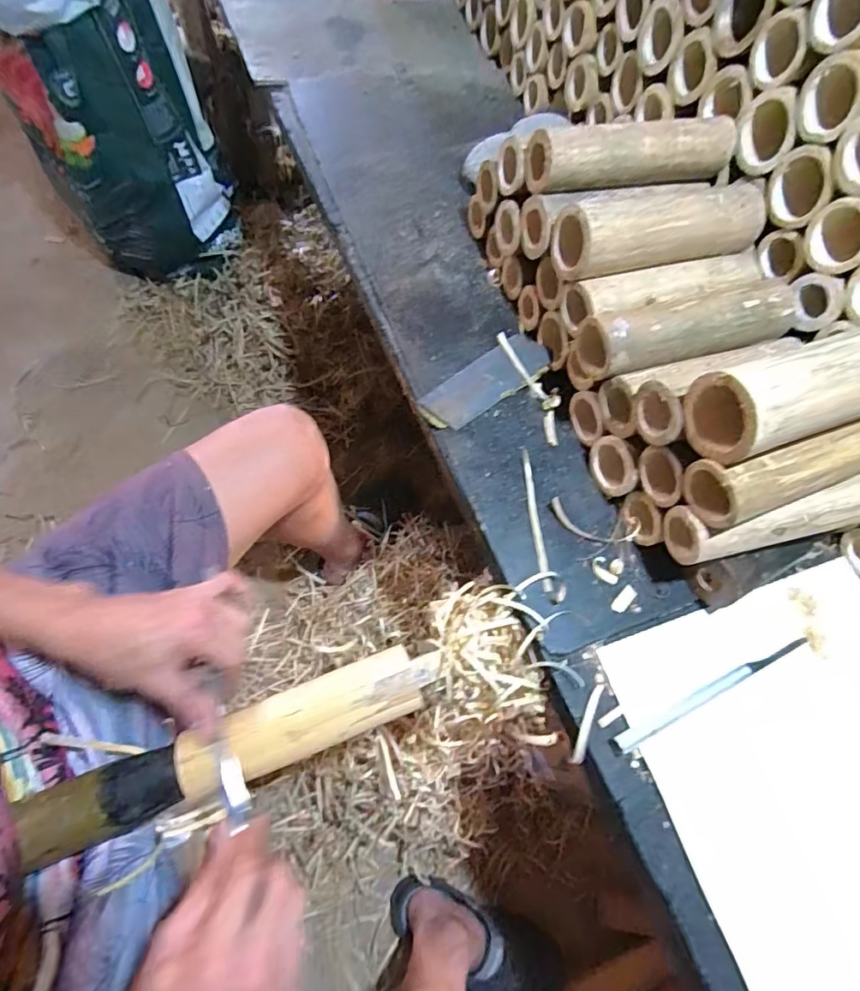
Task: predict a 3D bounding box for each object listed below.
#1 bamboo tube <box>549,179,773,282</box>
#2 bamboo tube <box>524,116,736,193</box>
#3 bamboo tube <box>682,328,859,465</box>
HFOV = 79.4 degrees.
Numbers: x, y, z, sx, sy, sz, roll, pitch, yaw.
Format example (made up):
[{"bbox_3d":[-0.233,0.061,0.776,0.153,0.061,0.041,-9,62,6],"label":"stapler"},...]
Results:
[{"bbox_3d":[0.202,-0.232,0.441,0.184,0.059,0.049,-14,71,-9],"label":"bamboo tube"},{"bbox_3d":[0.178,-0.297,0.452,0.183,0.052,0.041,-9,70,-8],"label":"bamboo tube"},{"bbox_3d":[0.267,-0.077,0.338,0.187,0.053,0.052,-18,72,-11],"label":"bamboo tube"}]

